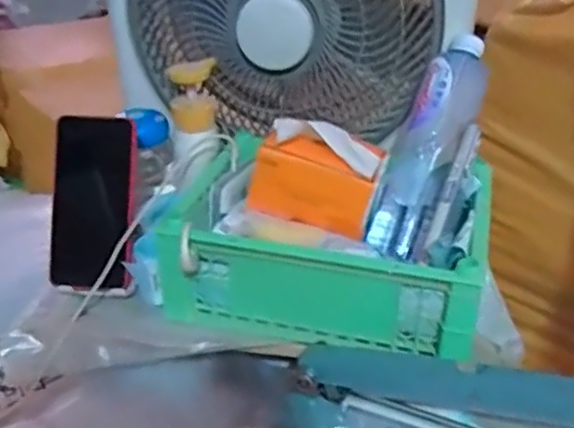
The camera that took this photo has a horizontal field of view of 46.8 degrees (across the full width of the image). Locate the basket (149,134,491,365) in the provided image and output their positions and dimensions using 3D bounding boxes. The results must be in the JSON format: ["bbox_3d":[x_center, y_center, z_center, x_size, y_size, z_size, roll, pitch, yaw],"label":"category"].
[{"bbox_3d":[0.037,0.033,0.630,0.283,0.104,0.199,10,31,14],"label":"basket"}]

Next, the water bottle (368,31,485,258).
[{"bbox_3d":[0.143,-0.064,0.632,0.074,0.223,0.065,27,8,36],"label":"water bottle"}]

